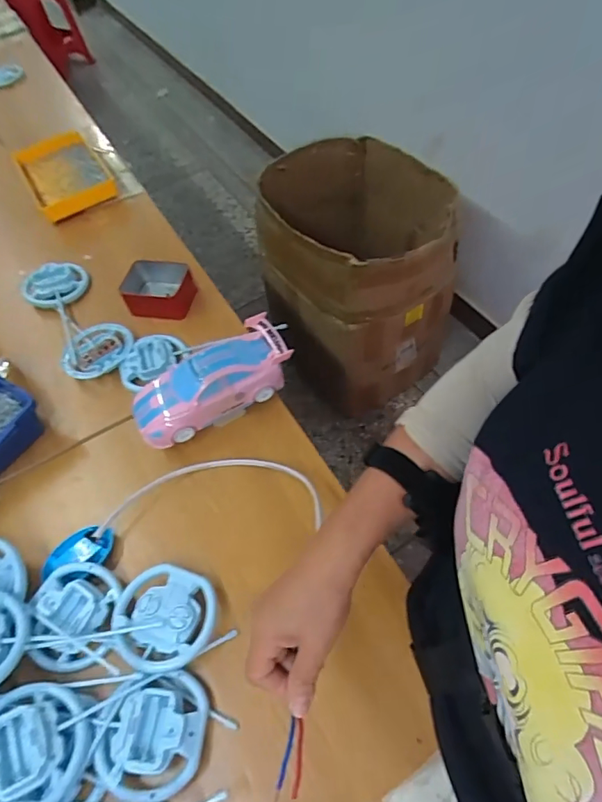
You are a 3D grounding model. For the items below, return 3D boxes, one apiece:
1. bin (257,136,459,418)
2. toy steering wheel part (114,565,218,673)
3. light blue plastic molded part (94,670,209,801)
[{"bbox_3d":[0.151,-0.305,1.262,0.397,0.580,0.421,-2,56,4],"label":"bin"},{"bbox_3d":[-0.138,0.222,0.499,0.097,0.030,0.096,-2,56,4],"label":"toy steering wheel part"},{"bbox_3d":[-0.136,0.304,0.447,0.094,0.038,0.096,0,58,1],"label":"light blue plastic molded part"}]

